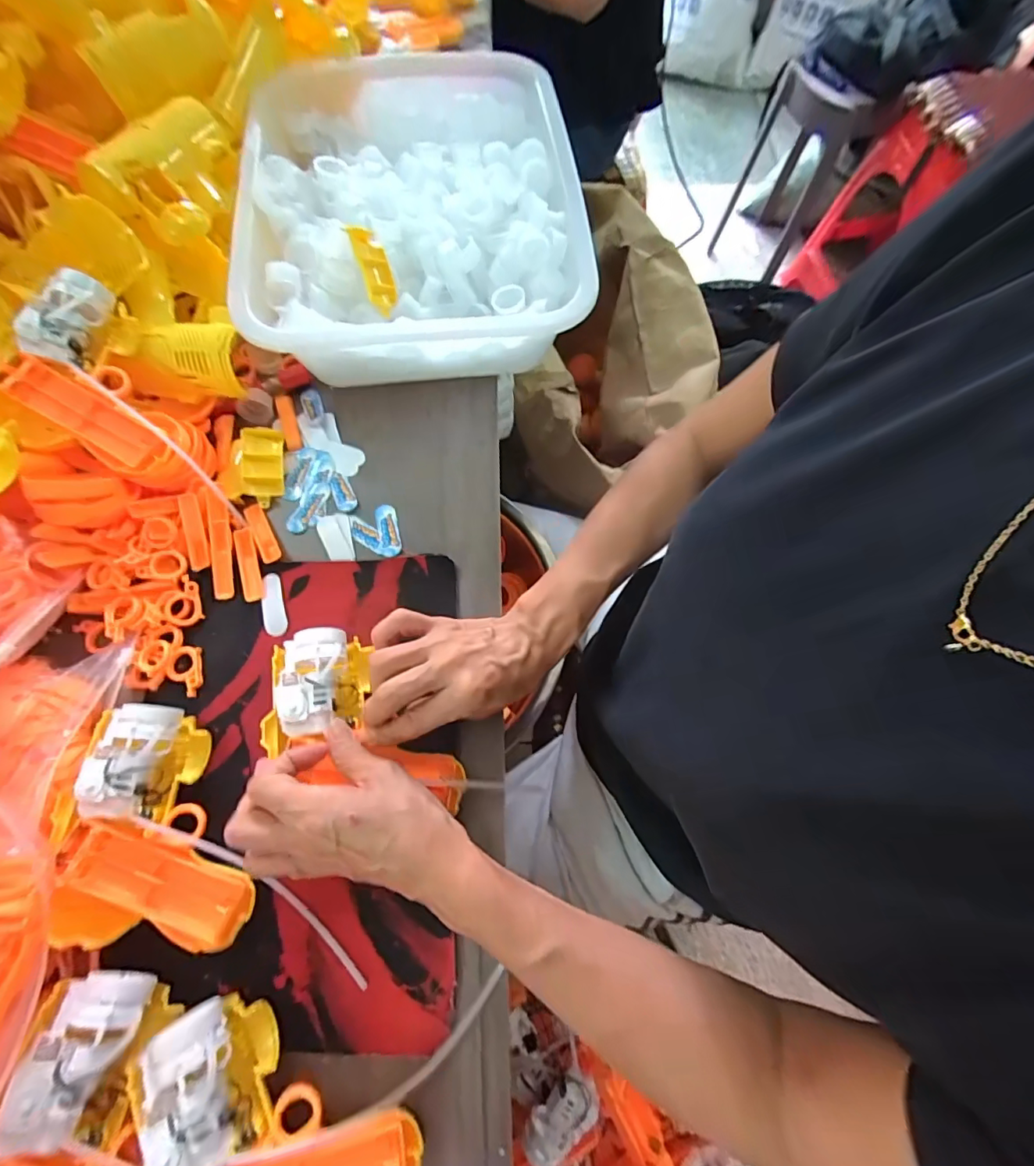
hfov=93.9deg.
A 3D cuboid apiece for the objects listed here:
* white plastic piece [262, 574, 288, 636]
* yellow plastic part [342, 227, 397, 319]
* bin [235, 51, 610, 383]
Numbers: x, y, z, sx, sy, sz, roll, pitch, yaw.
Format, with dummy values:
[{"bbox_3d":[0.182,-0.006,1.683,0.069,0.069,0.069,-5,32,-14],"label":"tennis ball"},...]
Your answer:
[{"bbox_3d":[-0.196,0.017,0.387,0.018,0.005,0.052,-18,72,-7],"label":"white plastic piece"},{"bbox_3d":[-0.124,-0.274,0.425,0.027,0.017,0.066,-22,112,-9],"label":"yellow plastic part"},{"bbox_3d":[-0.095,-0.353,0.474,0.287,0.096,0.363,-7,71,-3],"label":"bin"}]

